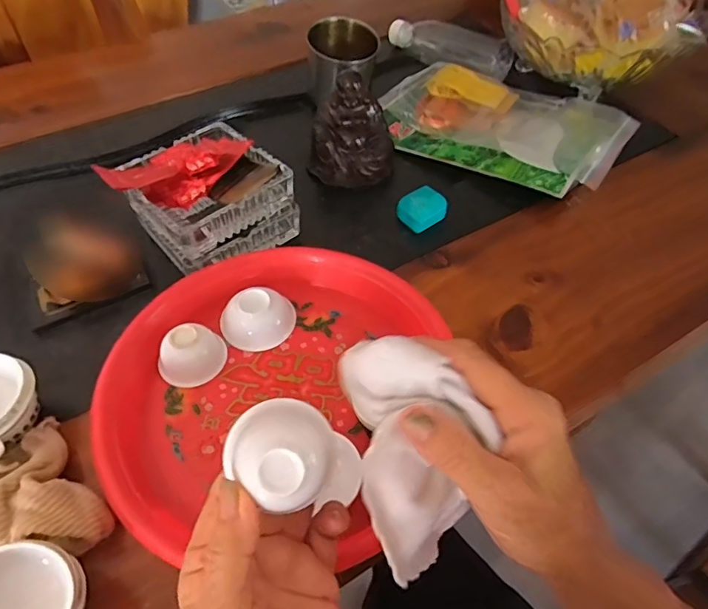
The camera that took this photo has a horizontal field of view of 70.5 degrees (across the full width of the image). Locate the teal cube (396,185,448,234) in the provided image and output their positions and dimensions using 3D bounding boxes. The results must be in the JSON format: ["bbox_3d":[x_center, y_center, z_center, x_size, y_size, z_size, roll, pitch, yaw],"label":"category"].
[{"bbox_3d":[0.070,-0.095,0.503,0.048,0.024,0.037,-32,59,-23],"label":"teal cube"}]

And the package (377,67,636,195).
[{"bbox_3d":[0.171,-0.210,0.579,0.257,0.040,0.181,29,57,20],"label":"package"}]

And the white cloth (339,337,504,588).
[{"bbox_3d":[0.031,0.072,0.238,0.061,0.029,0.114,-6,93,-5],"label":"white cloth"}]

